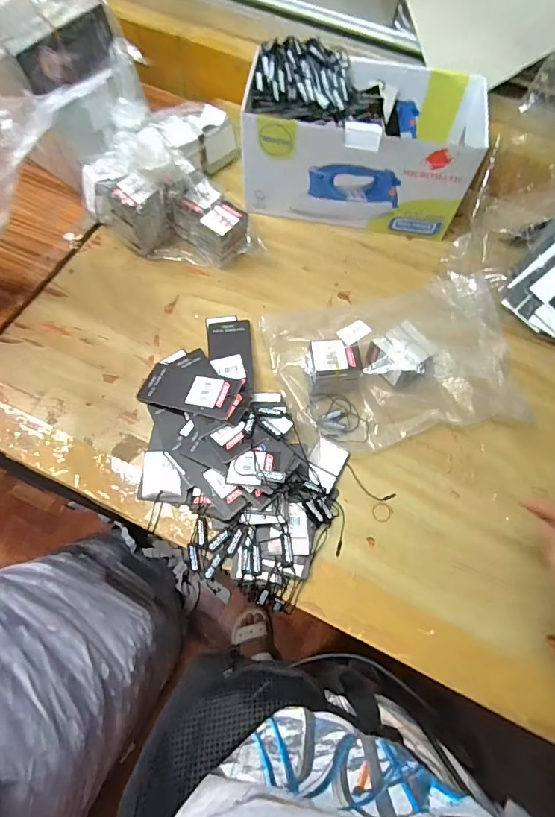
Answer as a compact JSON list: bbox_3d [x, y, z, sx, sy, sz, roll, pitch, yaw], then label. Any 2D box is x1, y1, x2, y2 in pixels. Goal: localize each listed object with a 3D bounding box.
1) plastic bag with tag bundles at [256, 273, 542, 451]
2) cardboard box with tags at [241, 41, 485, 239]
[{"bbox_3d":[0.133,-0.062,0.479,0.274,0.060,0.187,-12,67,-8],"label":"plastic bag with tag bundles"},{"bbox_3d":[0.101,-0.327,0.546,0.269,0.151,0.127,9,66,1],"label":"cardboard box with tags"}]

